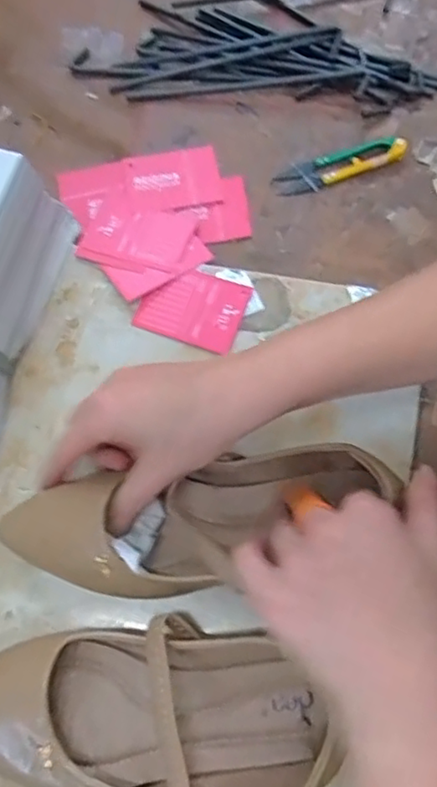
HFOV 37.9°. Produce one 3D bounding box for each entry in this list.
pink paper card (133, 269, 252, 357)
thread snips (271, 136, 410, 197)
[{"bbox_3d":[-0.018,-0.062,0.454,0.070,0.004,0.055,20,73,9],"label":"pink paper card"},{"bbox_3d":[0.094,-0.176,0.490,0.101,0.016,0.024,-18,71,-4],"label":"thread snips"}]

